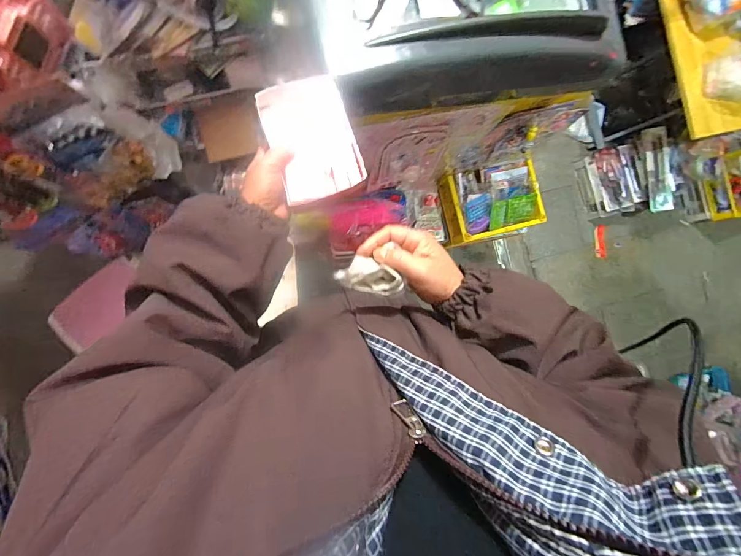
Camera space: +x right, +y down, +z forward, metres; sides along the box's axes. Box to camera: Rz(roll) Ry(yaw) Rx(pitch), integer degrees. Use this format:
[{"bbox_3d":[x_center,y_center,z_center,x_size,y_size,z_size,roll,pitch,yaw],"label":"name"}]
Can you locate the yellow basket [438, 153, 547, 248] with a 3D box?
[{"bbox_3d":[0.386,-0.246,1.083,0.296,0.115,0.227,-17,92,-9],"label":"yellow basket"}]

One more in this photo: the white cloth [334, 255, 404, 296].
[{"bbox_3d":[0.000,-0.002,0.359,0.070,0.021,0.035,12,87,-9],"label":"white cloth"}]

